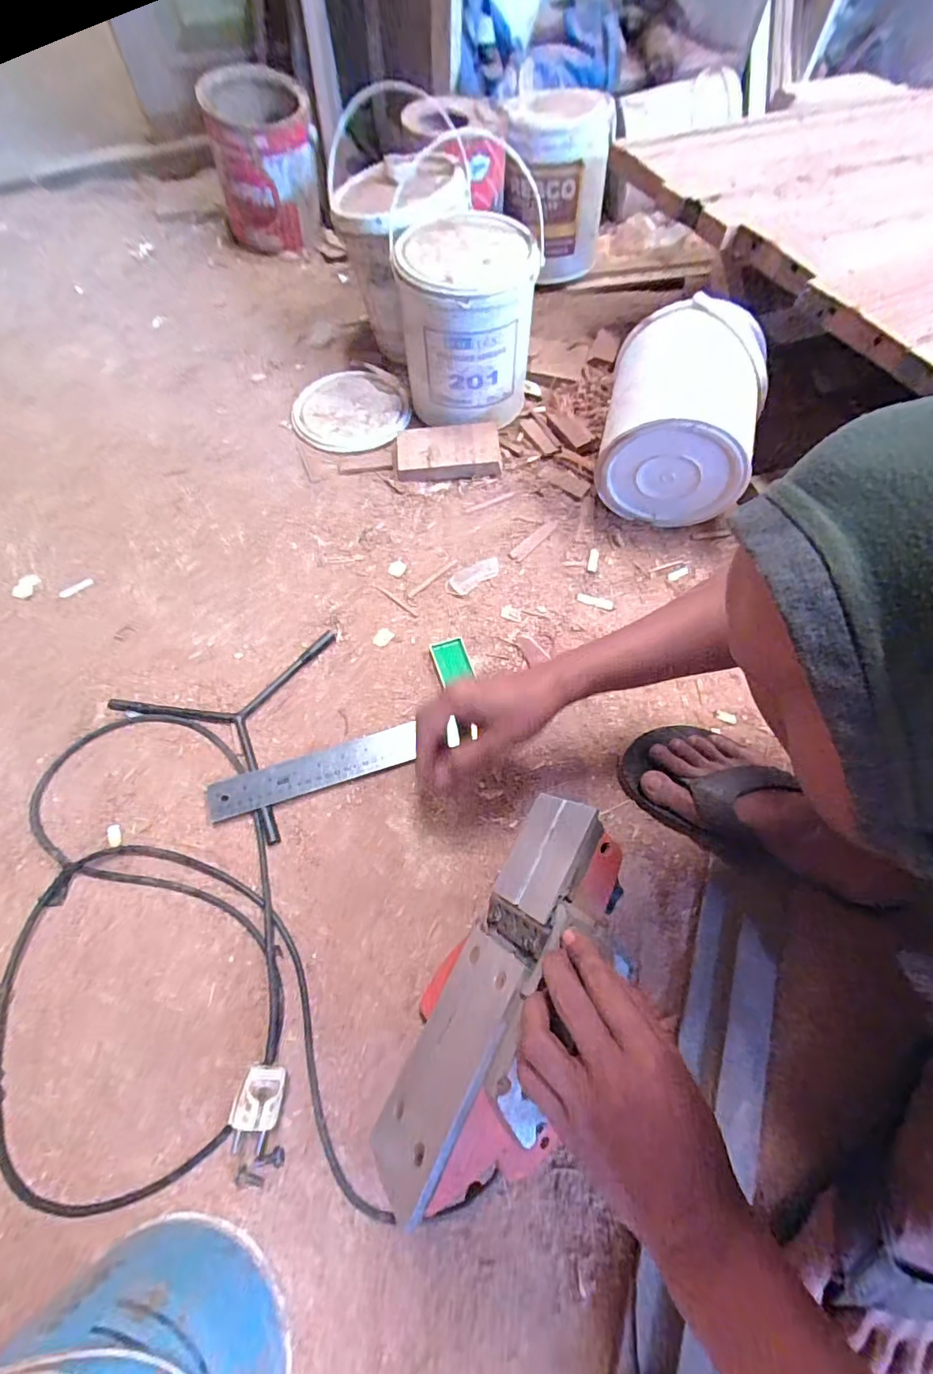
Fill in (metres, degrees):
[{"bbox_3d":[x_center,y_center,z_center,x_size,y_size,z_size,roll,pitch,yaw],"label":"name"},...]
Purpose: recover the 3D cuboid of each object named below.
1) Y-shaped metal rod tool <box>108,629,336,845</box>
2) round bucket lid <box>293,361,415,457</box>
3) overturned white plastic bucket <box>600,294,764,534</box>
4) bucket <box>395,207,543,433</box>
[{"bbox_3d":[-0.281,0.032,0.561,0.219,0.009,0.238,6,64,3],"label":"Y-shaped metal rod tool"},{"bbox_3d":[-0.172,-0.417,0.770,0.172,0.013,0.169,0,64,0],"label":"round bucket lid"},{"bbox_3d":[0.261,-0.320,0.635,0.167,0.183,0.171,13,65,6],"label":"overturned white plastic bucket"},{"bbox_3d":[-0.003,-0.475,0.688,0.157,0.204,0.157,0,64,0],"label":"bucket"}]

